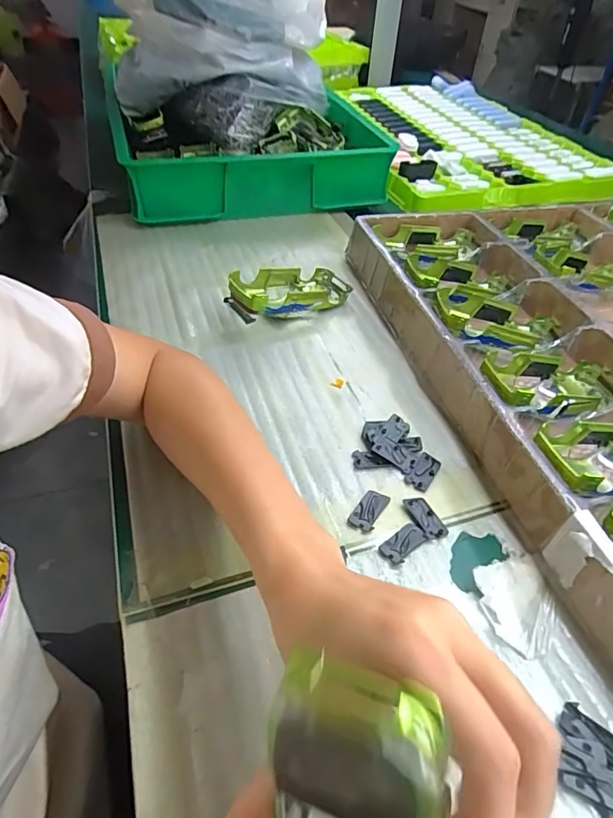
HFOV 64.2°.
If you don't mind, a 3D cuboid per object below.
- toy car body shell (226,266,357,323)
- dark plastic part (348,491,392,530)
[{"bbox_3d":[-0.014,-0.118,0.505,0.137,0.037,0.061,-22,46,-41],"label":"toy car body shell"},{"bbox_3d":[0.044,0.070,0.341,0.018,0.004,0.035,24,49,19],"label":"dark plastic part"}]

